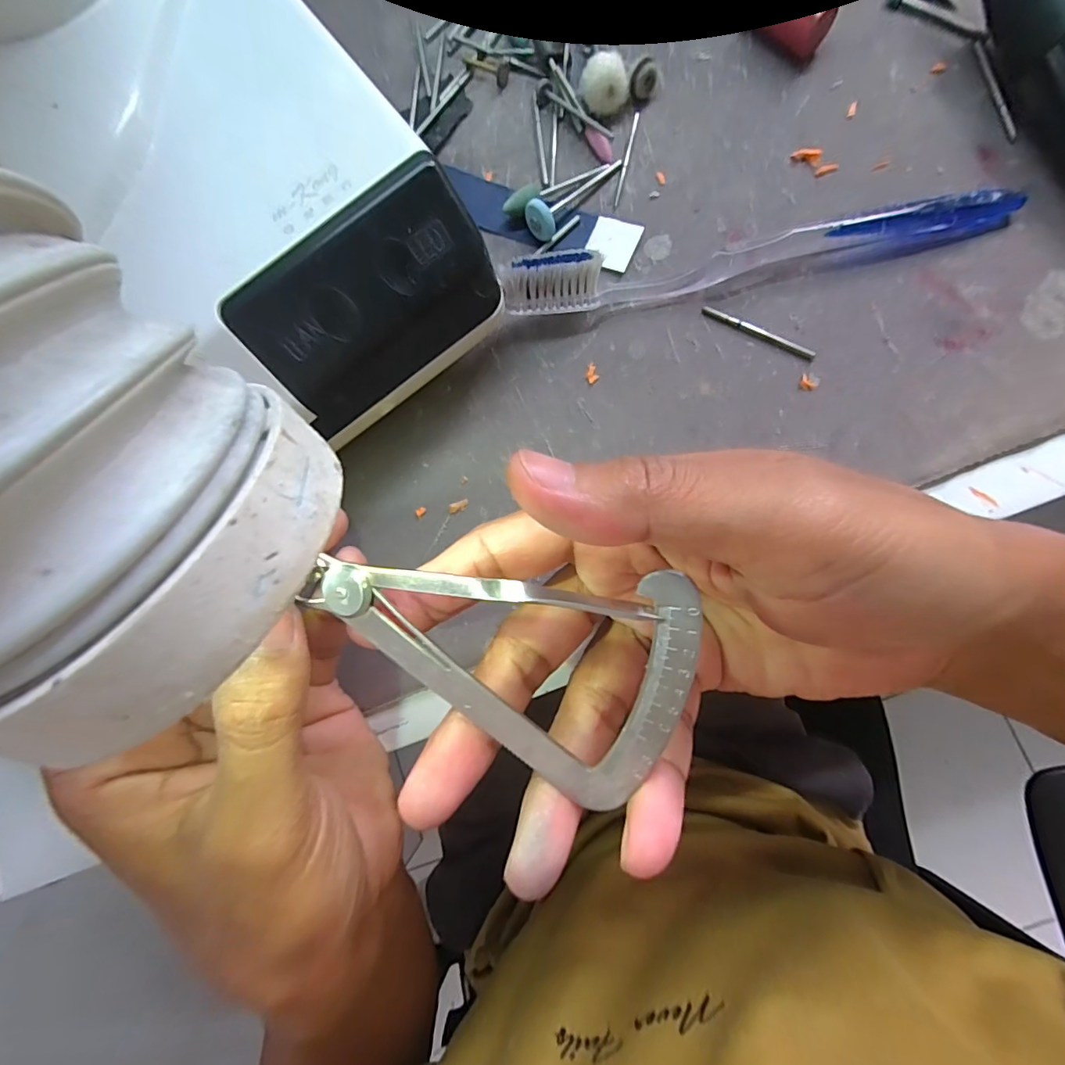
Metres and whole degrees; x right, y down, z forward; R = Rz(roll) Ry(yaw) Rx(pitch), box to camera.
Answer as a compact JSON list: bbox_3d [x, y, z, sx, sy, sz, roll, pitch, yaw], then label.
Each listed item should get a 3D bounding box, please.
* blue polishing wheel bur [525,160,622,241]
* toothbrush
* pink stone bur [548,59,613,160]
[{"bbox_3d":[0.016,-0.136,0.196,0.013,0.011,0.047,43,77,9],"label":"blue polishing wheel bur"},{"bbox_3d":[0.082,-0.104,0.178,0.186,0.024,0.014,-10,82,4],"label":"toothbrush"},{"bbox_3d":[0.020,-0.173,0.202,0.006,0.005,0.050,-26,82,2],"label":"pink stone bur"}]

